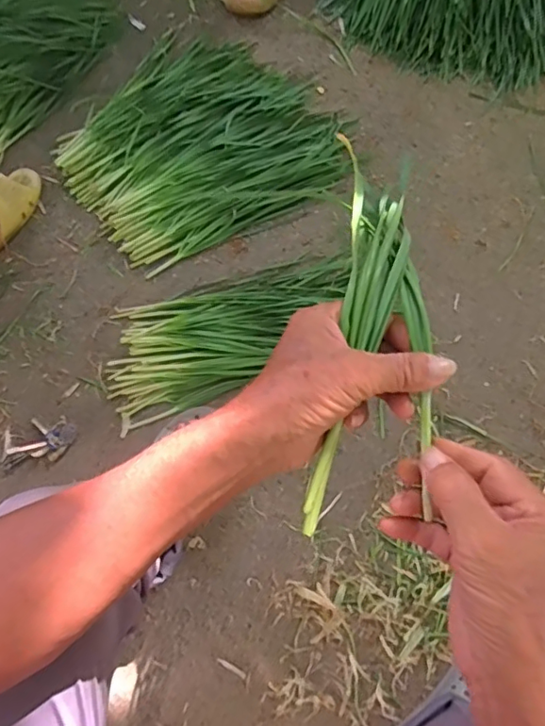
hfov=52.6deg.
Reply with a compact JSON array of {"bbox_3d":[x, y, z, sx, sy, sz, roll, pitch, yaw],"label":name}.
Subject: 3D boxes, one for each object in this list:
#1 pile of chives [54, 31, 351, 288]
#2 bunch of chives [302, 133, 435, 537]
[{"bbox_3d":[-0.142,-0.432,1.053,0.487,0.043,0.455,-37,75,-10],"label":"pile of chives"},{"bbox_3d":[0.073,-0.020,0.371,0.073,0.043,0.264,9,74,4],"label":"bunch of chives"}]

